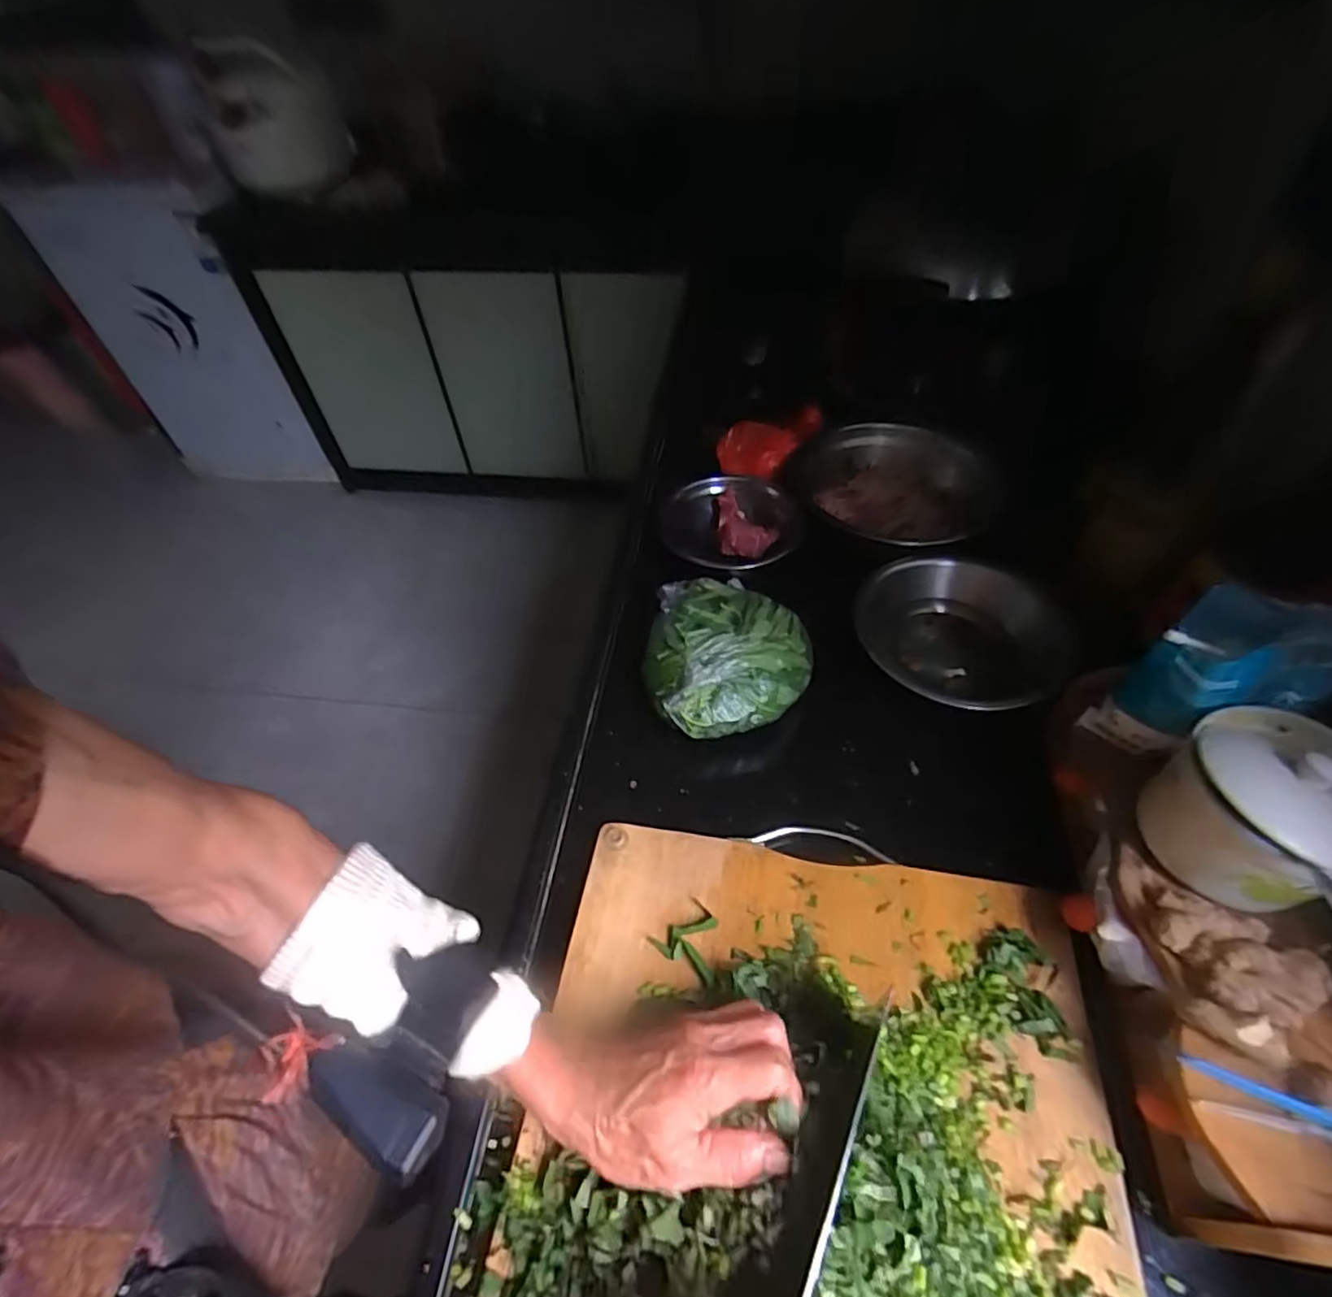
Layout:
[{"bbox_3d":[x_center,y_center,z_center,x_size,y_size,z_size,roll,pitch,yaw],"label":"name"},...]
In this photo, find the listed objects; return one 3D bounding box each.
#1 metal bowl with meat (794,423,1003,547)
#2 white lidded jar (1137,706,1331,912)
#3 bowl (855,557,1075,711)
[{"bbox_3d":[0.256,-0.159,0.688,0.183,0.070,0.181,-2,51,2],"label":"metal bowl with meat"},{"bbox_3d":[0.340,0.089,0.355,0.097,0.084,0.093,-2,51,2],"label":"white lidded jar"},{"bbox_3d":[0.266,-0.012,0.574,0.148,0.045,0.172,-38,58,-24],"label":"bowl"}]

